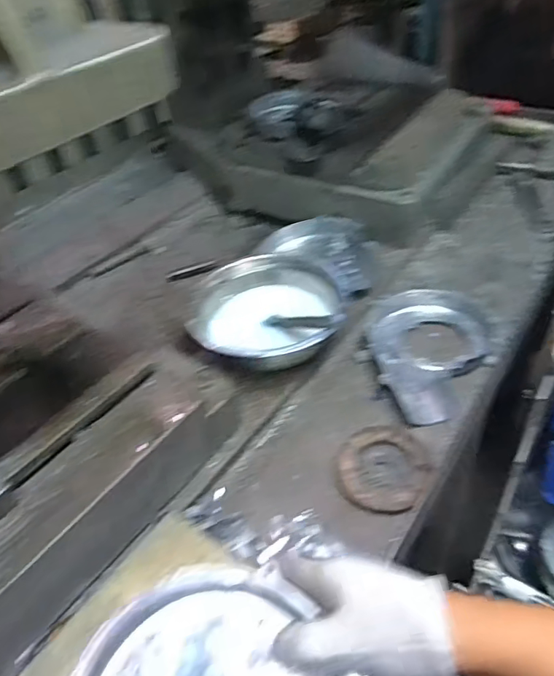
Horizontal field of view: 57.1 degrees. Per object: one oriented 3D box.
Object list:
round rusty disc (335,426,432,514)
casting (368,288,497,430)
[{"bbox_3d":[0.105,0.125,0.507,0.087,0.012,0.098,5,44,13],"label":"round rusty disc"},{"bbox_3d":[0.185,0.014,0.608,0.139,0.026,0.198,-1,43,6],"label":"casting"}]

